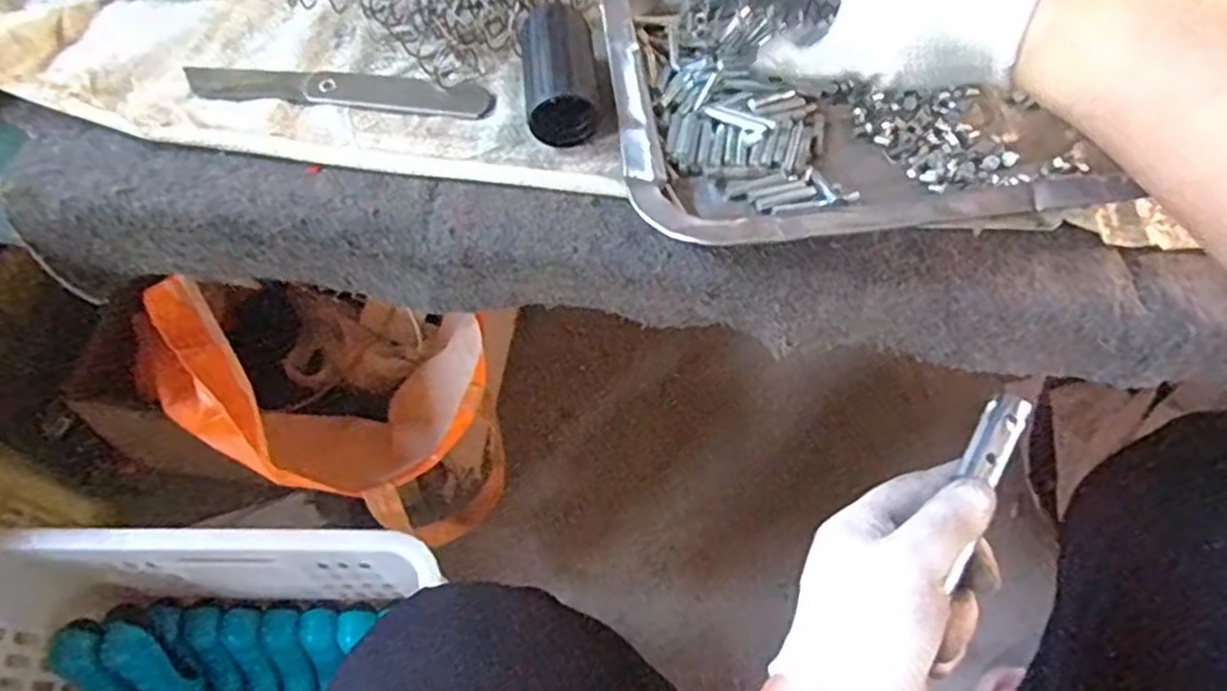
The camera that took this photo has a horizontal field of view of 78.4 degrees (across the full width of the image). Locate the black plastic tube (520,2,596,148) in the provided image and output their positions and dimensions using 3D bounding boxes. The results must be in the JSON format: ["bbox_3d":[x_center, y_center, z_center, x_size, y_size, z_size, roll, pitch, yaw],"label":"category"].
[{"bbox_3d":[-0.025,-0.125,0.349,0.031,0.032,0.064,-5,63,-4],"label":"black plastic tube"}]

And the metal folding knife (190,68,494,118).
[{"bbox_3d":[-0.133,-0.124,0.365,0.146,0.005,0.022,5,63,1],"label":"metal folding knife"}]

